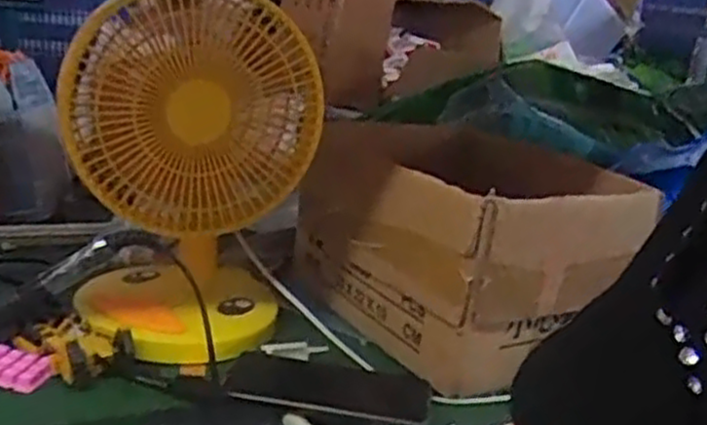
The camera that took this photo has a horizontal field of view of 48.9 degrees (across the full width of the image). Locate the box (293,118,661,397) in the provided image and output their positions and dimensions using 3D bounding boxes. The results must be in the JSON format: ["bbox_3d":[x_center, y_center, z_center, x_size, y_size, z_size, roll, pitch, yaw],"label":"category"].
[{"bbox_3d":[0.124,0.025,0.804,0.269,0.171,0.293,-2,18,-29],"label":"box"}]

